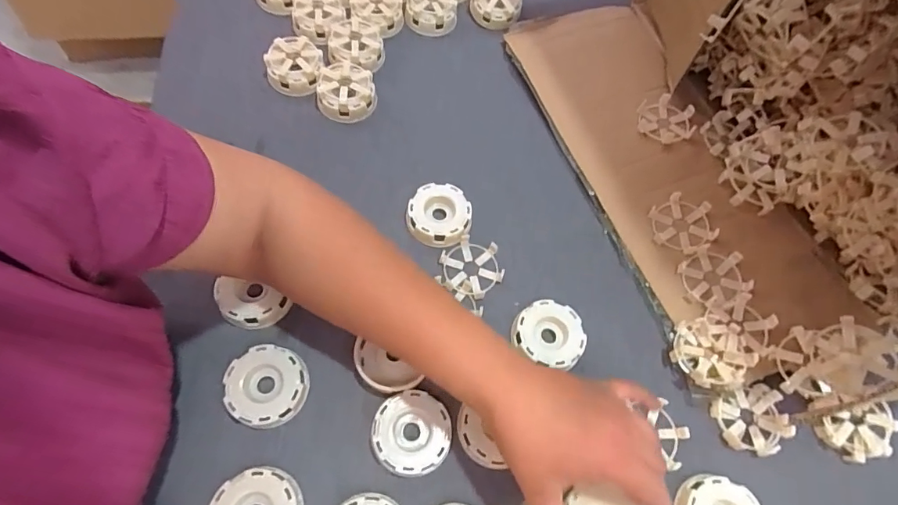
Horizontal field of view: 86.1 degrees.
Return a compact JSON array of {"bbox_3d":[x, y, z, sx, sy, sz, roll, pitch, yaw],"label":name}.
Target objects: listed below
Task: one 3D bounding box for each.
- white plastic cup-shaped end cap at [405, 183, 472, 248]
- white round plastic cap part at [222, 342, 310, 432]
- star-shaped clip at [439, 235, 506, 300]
[{"bbox_3d":[-0.010,-0.039,0.494,0.064,0.018,0.063,3,64,-4],"label":"white plastic cup-shaped end cap"},{"bbox_3d":[-0.153,0.112,0.405,0.064,0.020,0.064,16,63,2],"label":"white round plastic cap part"},{"bbox_3d":[0.022,0.016,0.479,0.063,0.013,0.059,20,63,4],"label":"star-shaped clip"}]

